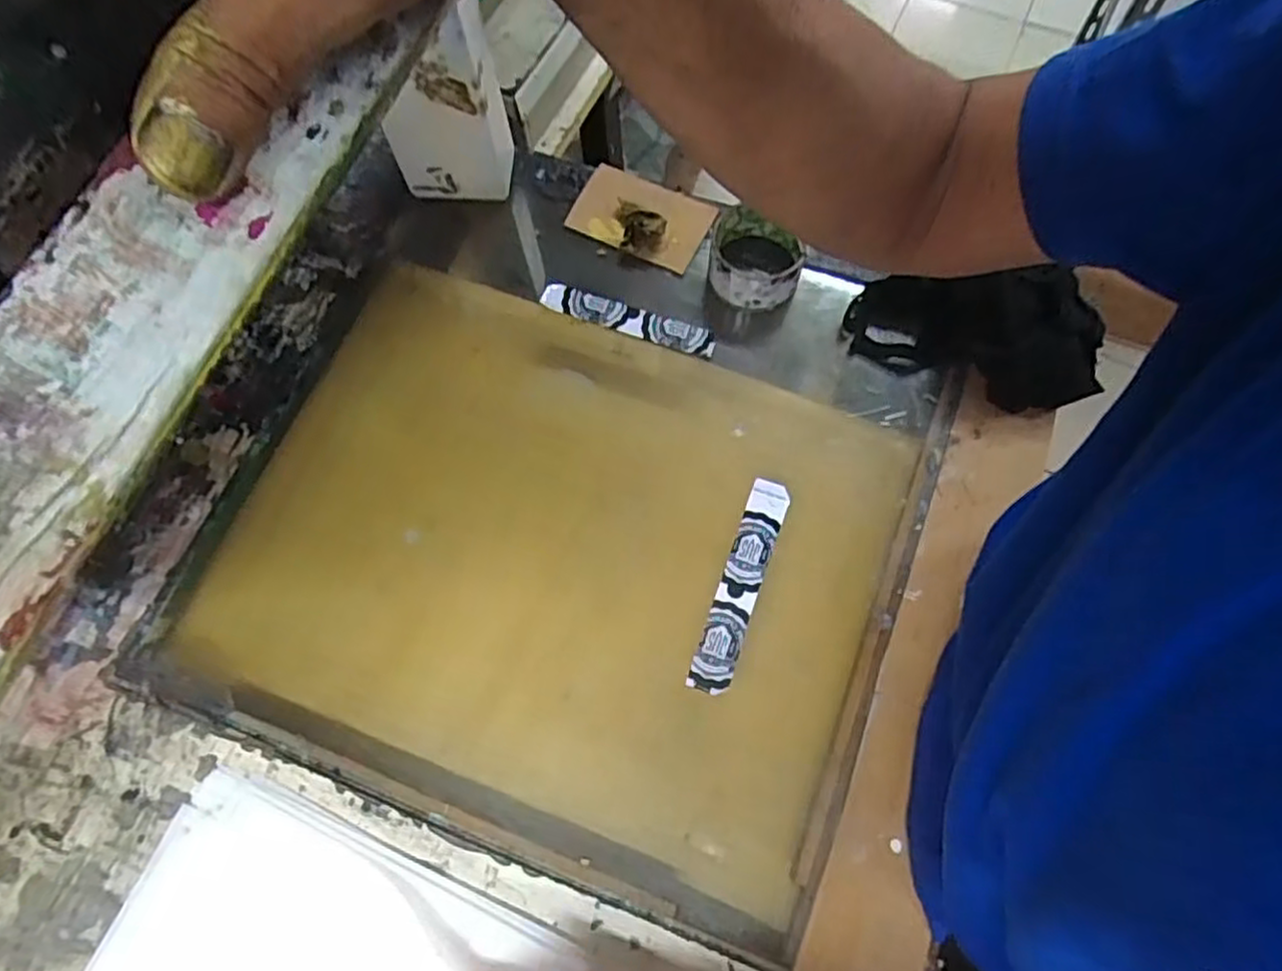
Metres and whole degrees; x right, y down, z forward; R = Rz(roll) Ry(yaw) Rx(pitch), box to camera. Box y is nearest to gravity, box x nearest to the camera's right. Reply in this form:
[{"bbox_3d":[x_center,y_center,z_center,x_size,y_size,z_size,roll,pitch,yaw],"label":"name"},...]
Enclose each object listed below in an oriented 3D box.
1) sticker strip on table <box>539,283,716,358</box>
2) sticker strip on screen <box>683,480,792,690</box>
[{"bbox_3d":[-0.011,-0.147,0.629,0.157,0.009,0.026,19,99,5],"label":"sticker strip on table"},{"bbox_3d":[0.078,0.075,0.554,0.031,0.006,0.170,19,73,9],"label":"sticker strip on screen"}]

